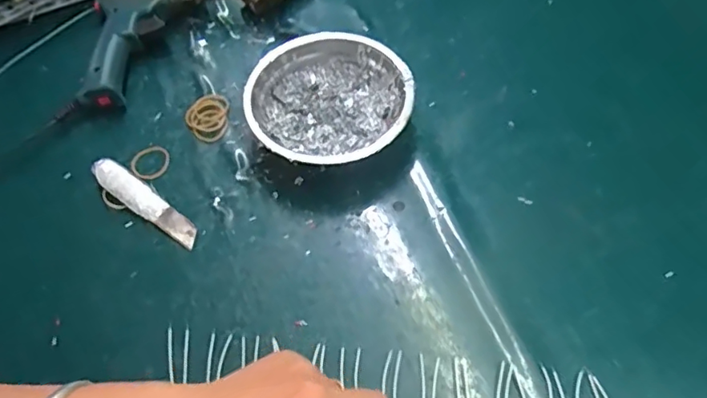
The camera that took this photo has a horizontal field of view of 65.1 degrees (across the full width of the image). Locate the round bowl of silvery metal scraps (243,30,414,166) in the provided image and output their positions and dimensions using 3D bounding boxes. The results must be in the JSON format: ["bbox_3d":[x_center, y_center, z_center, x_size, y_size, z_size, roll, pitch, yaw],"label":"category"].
[{"bbox_3d":[-0.018,-0.072,0.443,0.124,0.045,0.123,-6,60,-1],"label":"round bowl of silvery metal scraps"}]

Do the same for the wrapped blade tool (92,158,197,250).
[{"bbox_3d":[-0.164,0.001,0.432,0.113,0.012,0.024,32,68,19],"label":"wrapped blade tool"}]

